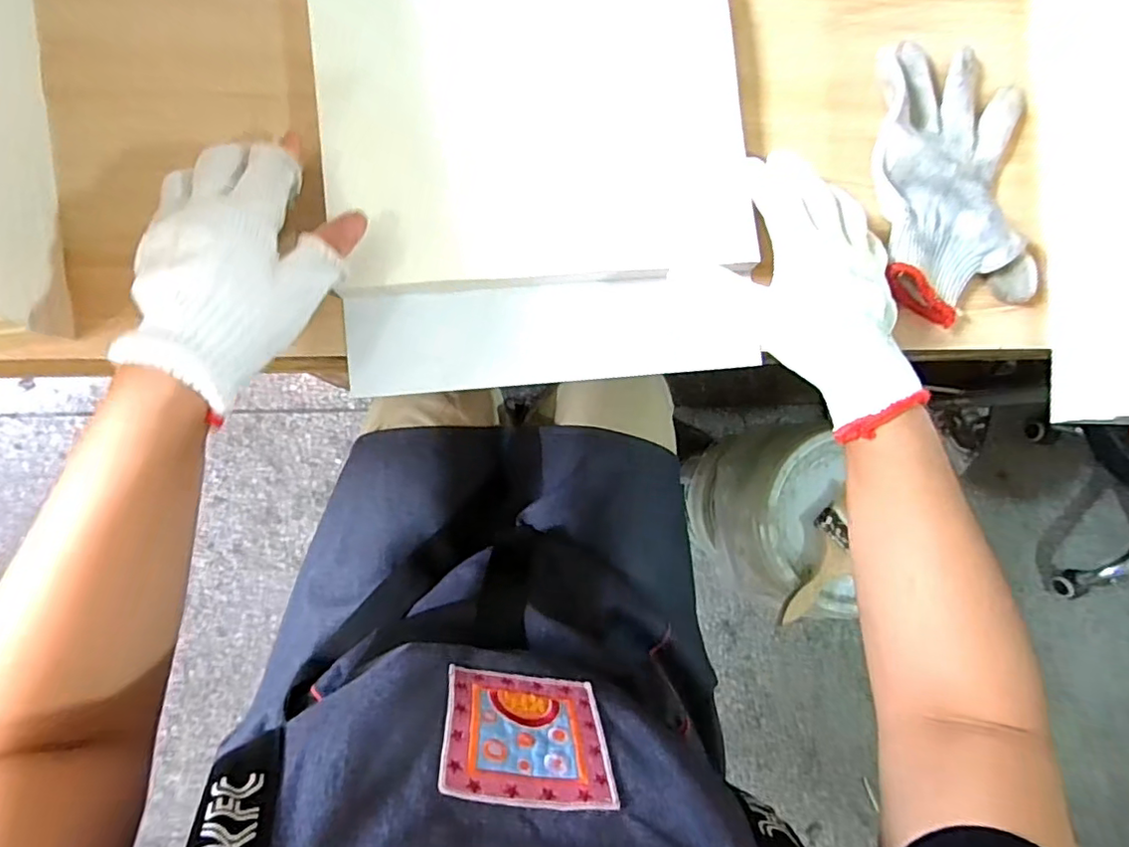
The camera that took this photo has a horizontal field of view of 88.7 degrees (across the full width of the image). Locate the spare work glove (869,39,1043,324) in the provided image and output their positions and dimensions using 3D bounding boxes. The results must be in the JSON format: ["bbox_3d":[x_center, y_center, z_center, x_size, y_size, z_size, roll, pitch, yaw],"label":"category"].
[{"bbox_3d":[0.273,-0.167,0.402,0.116,0.022,0.189,1,87,-7],"label":"spare work glove"}]

